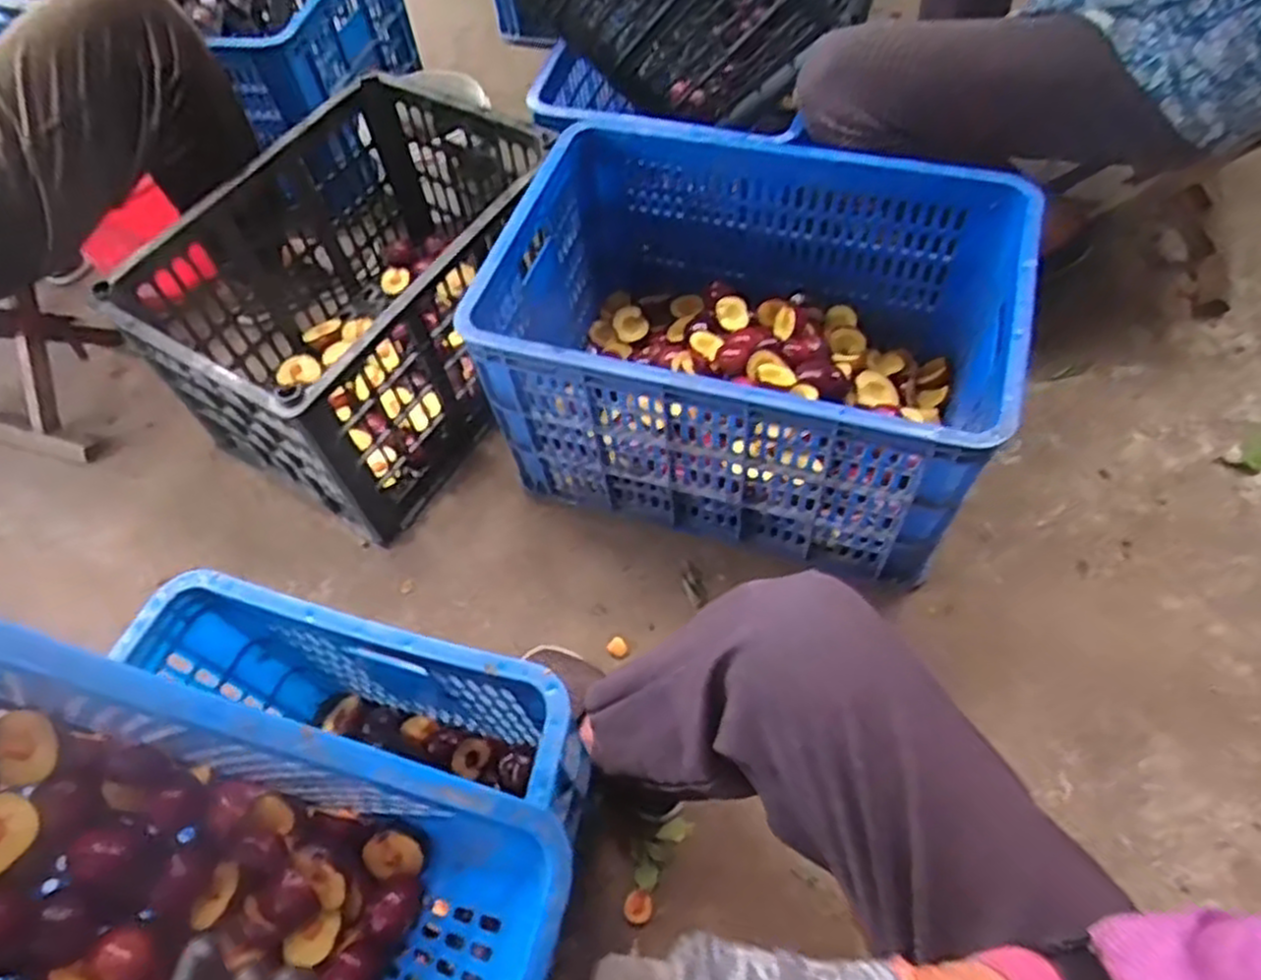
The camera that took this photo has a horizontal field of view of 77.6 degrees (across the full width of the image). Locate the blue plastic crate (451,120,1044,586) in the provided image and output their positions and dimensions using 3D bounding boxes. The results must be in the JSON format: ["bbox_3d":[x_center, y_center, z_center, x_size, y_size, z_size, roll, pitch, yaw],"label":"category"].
[{"bbox_3d":[0.138,-0.174,0.937,0.535,0.300,0.379,16,62,13],"label":"blue plastic crate"}]

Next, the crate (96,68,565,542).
[{"bbox_3d":[-0.339,-0.251,1.045,0.345,0.289,0.487,28,65,19],"label":"crate"}]

